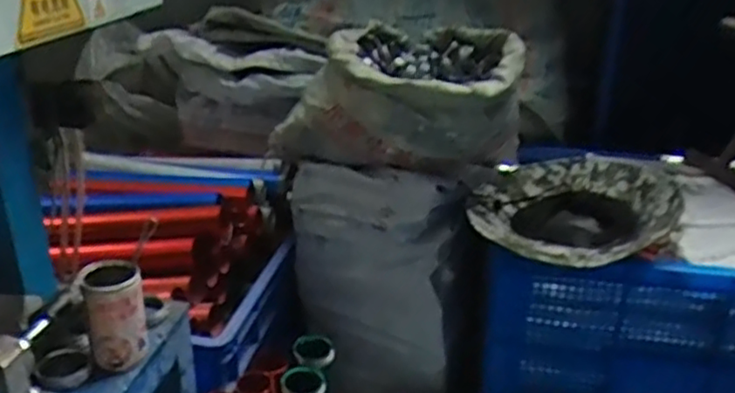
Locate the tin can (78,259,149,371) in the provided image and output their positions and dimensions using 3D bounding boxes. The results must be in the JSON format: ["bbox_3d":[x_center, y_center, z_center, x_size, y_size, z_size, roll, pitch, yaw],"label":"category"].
[{"bbox_3d":[-0.291,0.136,0.790,0.064,0.108,0.062,-8,26,-24],"label":"tin can"}]

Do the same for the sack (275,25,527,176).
[{"bbox_3d":[0.075,-0.194,1.313,0.415,0.214,0.338,10,25,17],"label":"sack"}]

